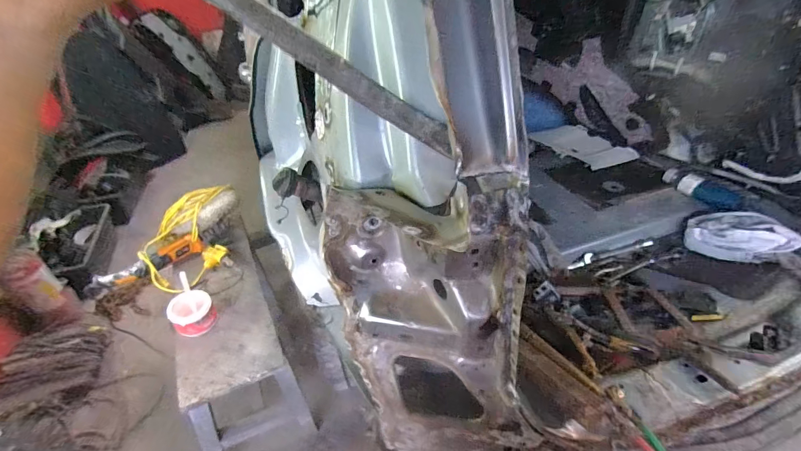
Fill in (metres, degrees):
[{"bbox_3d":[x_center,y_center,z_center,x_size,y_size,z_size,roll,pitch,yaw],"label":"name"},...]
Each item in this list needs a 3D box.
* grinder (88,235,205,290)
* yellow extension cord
[{"bbox_3d":[-0.816,0.125,1.168,0.319,0.071,0.070,-24,43,-23],"label":"grinder"},{"bbox_3d":[-0.665,0.030,1.179,0.215,0.195,0.362,22,46,28],"label":"yellow extension cord"}]

